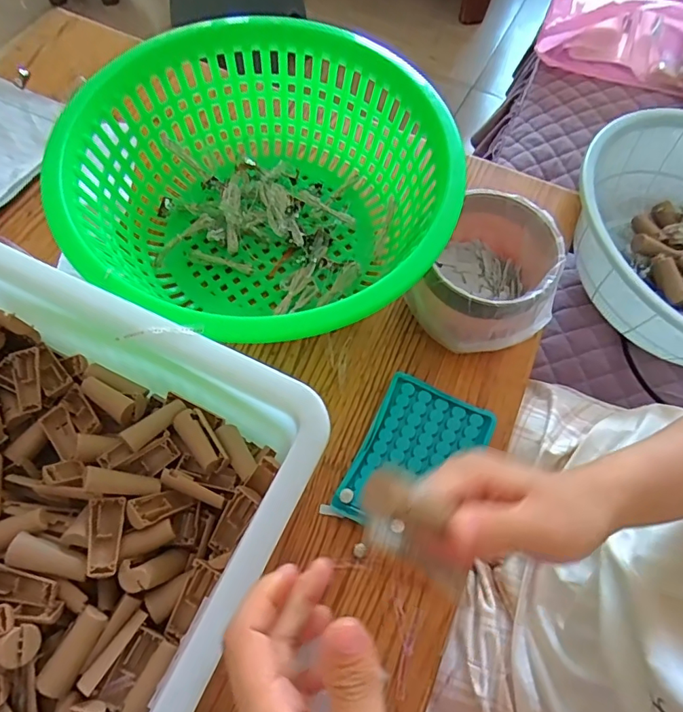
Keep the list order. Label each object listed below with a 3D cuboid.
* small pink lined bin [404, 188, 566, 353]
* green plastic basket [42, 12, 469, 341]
[{"bbox_3d":[0.123,-0.074,0.446,0.115,0.076,0.114,1,64,-3],"label":"small pink lined bin"},{"bbox_3d":[-0.070,-0.137,0.452,0.307,0.122,0.305,1,64,-3],"label":"green plastic basket"}]

